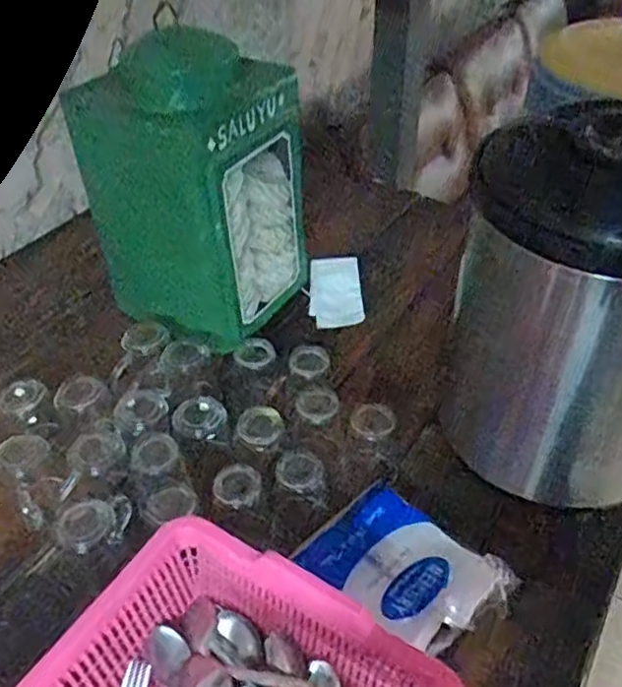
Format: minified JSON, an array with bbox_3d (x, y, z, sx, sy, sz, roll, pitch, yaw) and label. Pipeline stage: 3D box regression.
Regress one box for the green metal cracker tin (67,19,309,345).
[{"bbox_3d":[-0.156,-0.224,0.921,0.224,0.370,0.206,25,48,27],"label":"green metal cracker tin"}]

